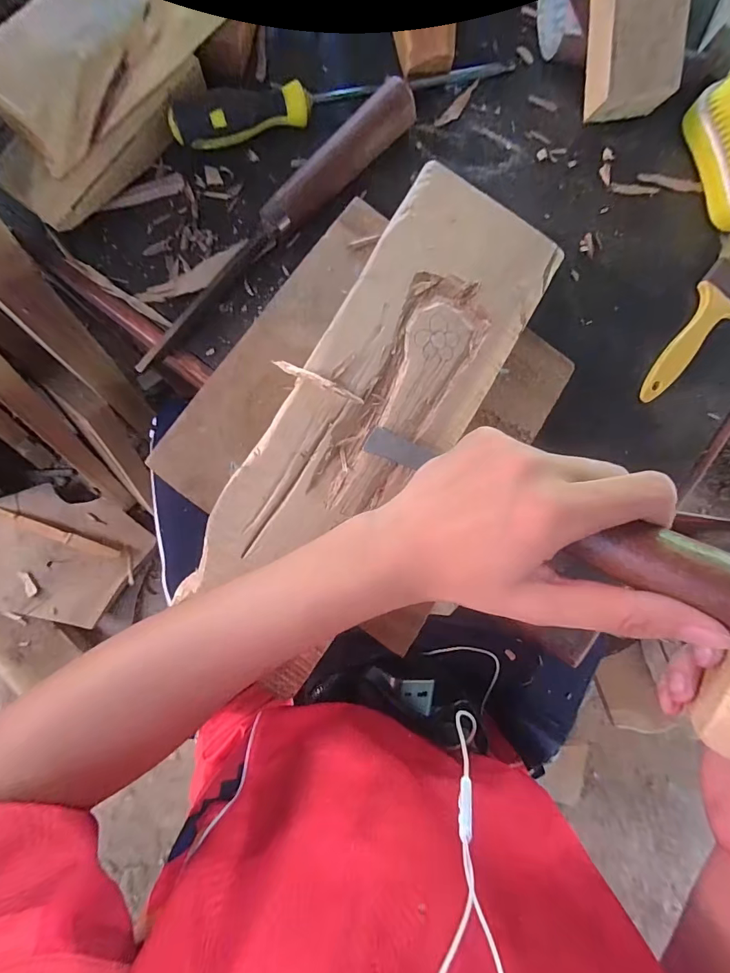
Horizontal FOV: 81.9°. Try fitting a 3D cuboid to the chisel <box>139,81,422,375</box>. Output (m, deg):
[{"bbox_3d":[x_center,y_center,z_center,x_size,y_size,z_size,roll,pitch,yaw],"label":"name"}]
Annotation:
[{"bbox_3d":[-0.069,-0.199,0.317,0.026,0.035,0.287,45,83,-1],"label":"chisel"}]

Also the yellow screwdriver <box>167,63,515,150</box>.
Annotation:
[{"bbox_3d":[-0.012,-0.314,0.332,0.281,0.029,0.029,-20,88,-7],"label":"yellow screwdriver"}]

